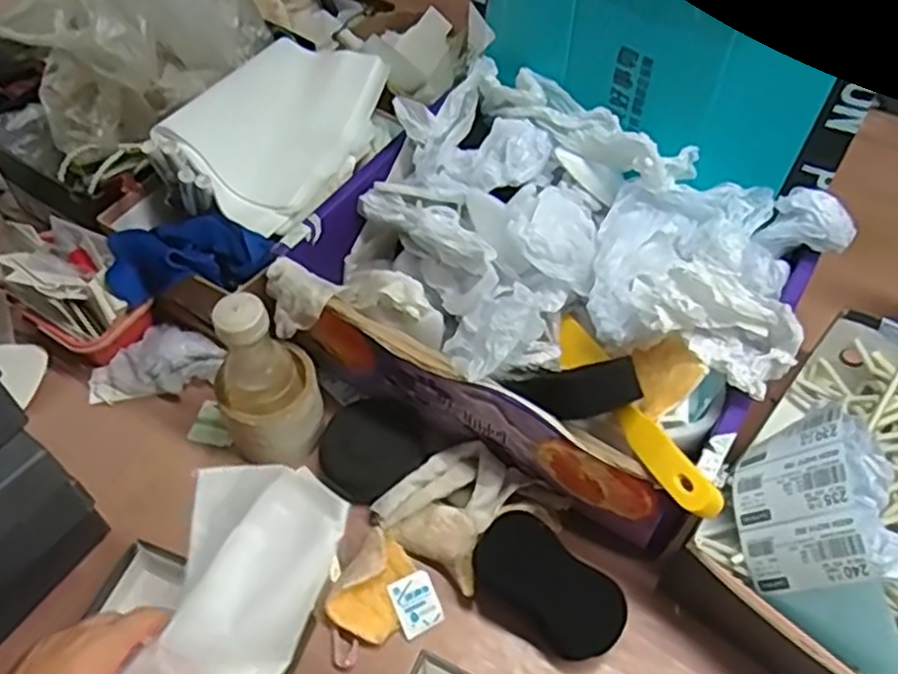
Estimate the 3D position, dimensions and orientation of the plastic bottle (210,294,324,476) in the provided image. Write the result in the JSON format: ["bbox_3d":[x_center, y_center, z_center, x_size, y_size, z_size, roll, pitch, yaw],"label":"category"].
[{"bbox_3d":[-0.159,0.035,0.638,0.087,0.175,0.075,-19,55,-13],"label":"plastic bottle"}]

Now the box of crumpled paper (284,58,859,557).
[{"bbox_3d":[0.086,-0.052,0.667,0.404,0.176,0.291,28,58,20],"label":"box of crumpled paper"}]

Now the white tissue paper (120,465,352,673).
[{"bbox_3d":[-0.125,0.207,0.455,0.109,0.069,0.256,2,68,2],"label":"white tissue paper"}]

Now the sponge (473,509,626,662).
[{"bbox_3d":[0.075,0.202,0.602,0.124,0.031,0.082,44,89,9],"label":"sponge"}]

